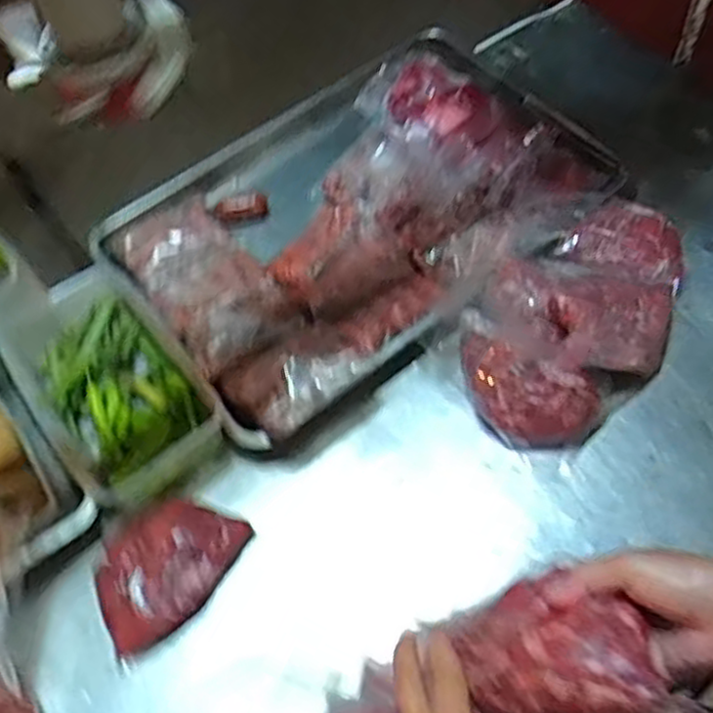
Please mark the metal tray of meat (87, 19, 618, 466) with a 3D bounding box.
[{"bbox_3d":[0.010,-0.176,0.938,0.575,0.078,0.377,-36,63,-17],"label":"metal tray of meat"}]

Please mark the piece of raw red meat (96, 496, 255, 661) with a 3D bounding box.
[{"bbox_3d":[-0.189,0.205,0.753,0.164,0.049,0.114,-40,65,-19],"label":"piece of raw red meat"}]

